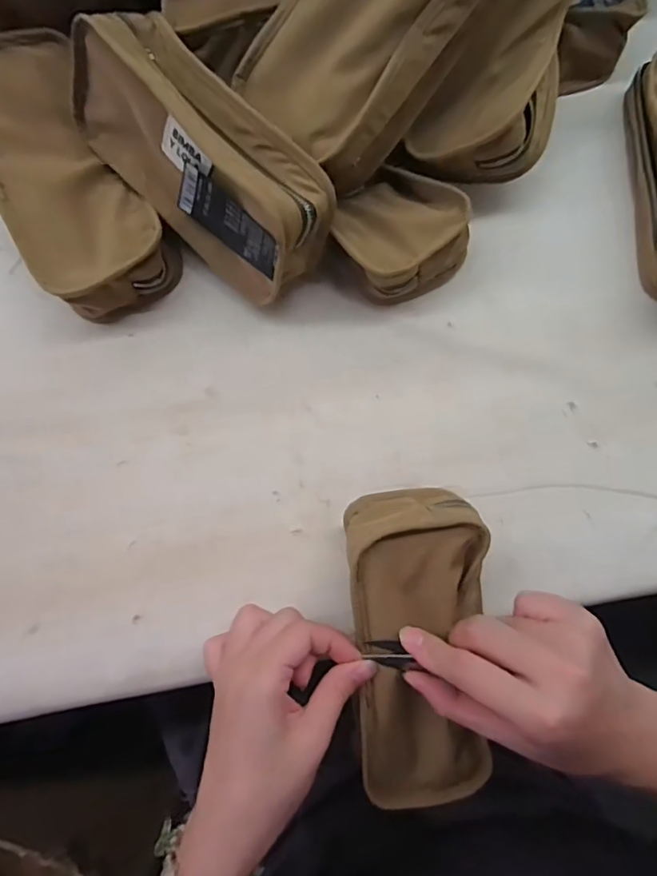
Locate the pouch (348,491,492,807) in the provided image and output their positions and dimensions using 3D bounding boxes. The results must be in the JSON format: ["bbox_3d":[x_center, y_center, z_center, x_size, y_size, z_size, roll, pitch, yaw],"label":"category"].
[{"bbox_3d":[0.055,0.132,0.330,0.081,0.048,0.198,-6,100,-3],"label":"pouch"}]

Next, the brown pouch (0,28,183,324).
[{"bbox_3d":[-0.179,-0.176,0.376,0.086,0.070,0.185,-29,84,-7],"label":"brown pouch"}]

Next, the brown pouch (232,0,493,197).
[{"bbox_3d":[0.032,-0.250,0.319,0.100,0.054,0.176,38,113,-9],"label":"brown pouch"}]

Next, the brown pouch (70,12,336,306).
[{"bbox_3d":[-0.080,-0.185,0.345,0.187,0.069,0.051,46,57,3],"label":"brown pouch"}]

